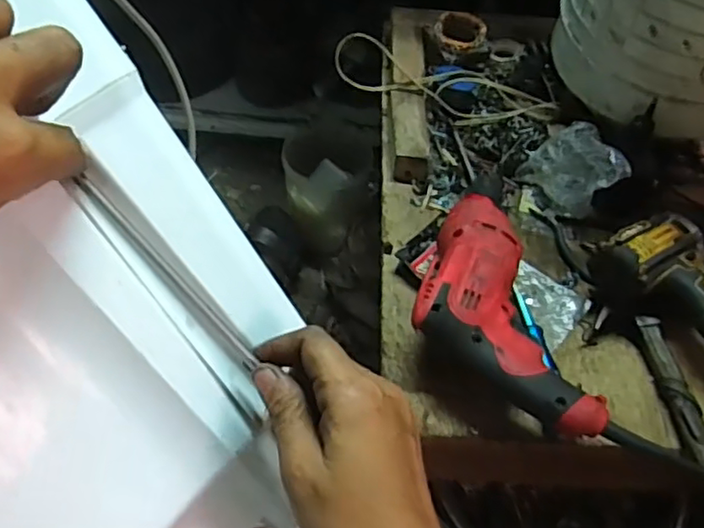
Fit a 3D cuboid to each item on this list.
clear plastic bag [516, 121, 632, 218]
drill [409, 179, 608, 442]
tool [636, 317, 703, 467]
[{"bbox_3d":[0.245,-0.106,0.684,0.065,0.088,0.101,-31,61,-23],"label":"clear plastic bag"},{"bbox_3d":[0.113,0.032,0.580,0.130,0.085,0.286,-6,55,-8],"label":"drill"},{"bbox_3d":[0.291,0.124,0.559,0.024,0.024,0.171,-2,54,-5],"label":"tool"}]

